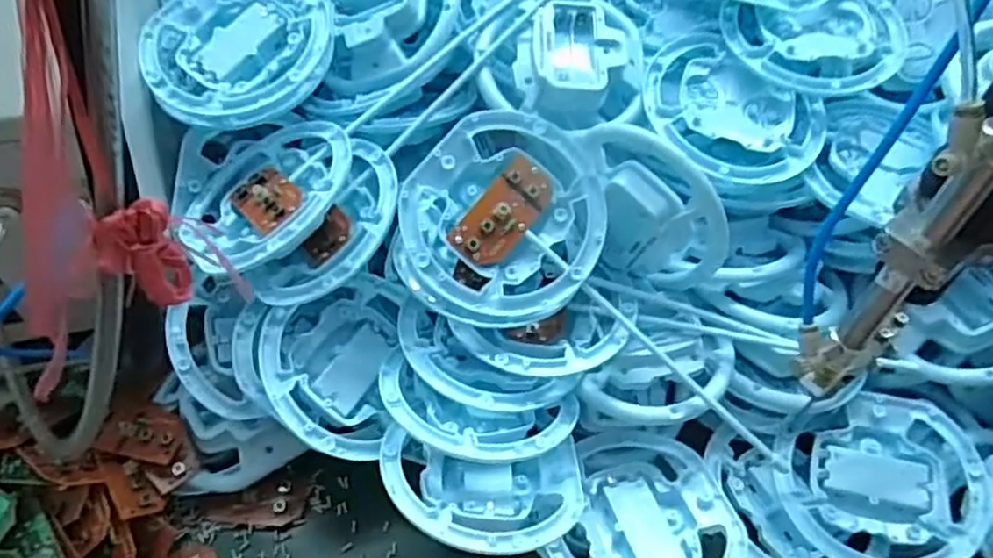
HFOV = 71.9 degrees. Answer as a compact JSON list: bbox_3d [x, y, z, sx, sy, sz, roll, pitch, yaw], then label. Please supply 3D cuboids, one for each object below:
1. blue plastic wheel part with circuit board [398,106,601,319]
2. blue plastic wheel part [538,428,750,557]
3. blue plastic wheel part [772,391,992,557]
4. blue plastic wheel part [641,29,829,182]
[{"bbox_3d":[0.004,-0.032,0.357,0.099,0.013,0.104,1,82,-8],"label":"blue plastic wheel part with circuit board"},{"bbox_3d":[0.082,0.129,0.363,0.092,0.027,0.105,18,55,12],"label":"blue plastic wheel part"},{"bbox_3d":[0.216,0.117,0.384,0.103,0.022,0.103,-5,57,8],"label":"blue plastic wheel part"},{"bbox_3d":[0.134,-0.098,0.392,0.104,0.026,0.084,34,59,22],"label":"blue plastic wheel part"}]

